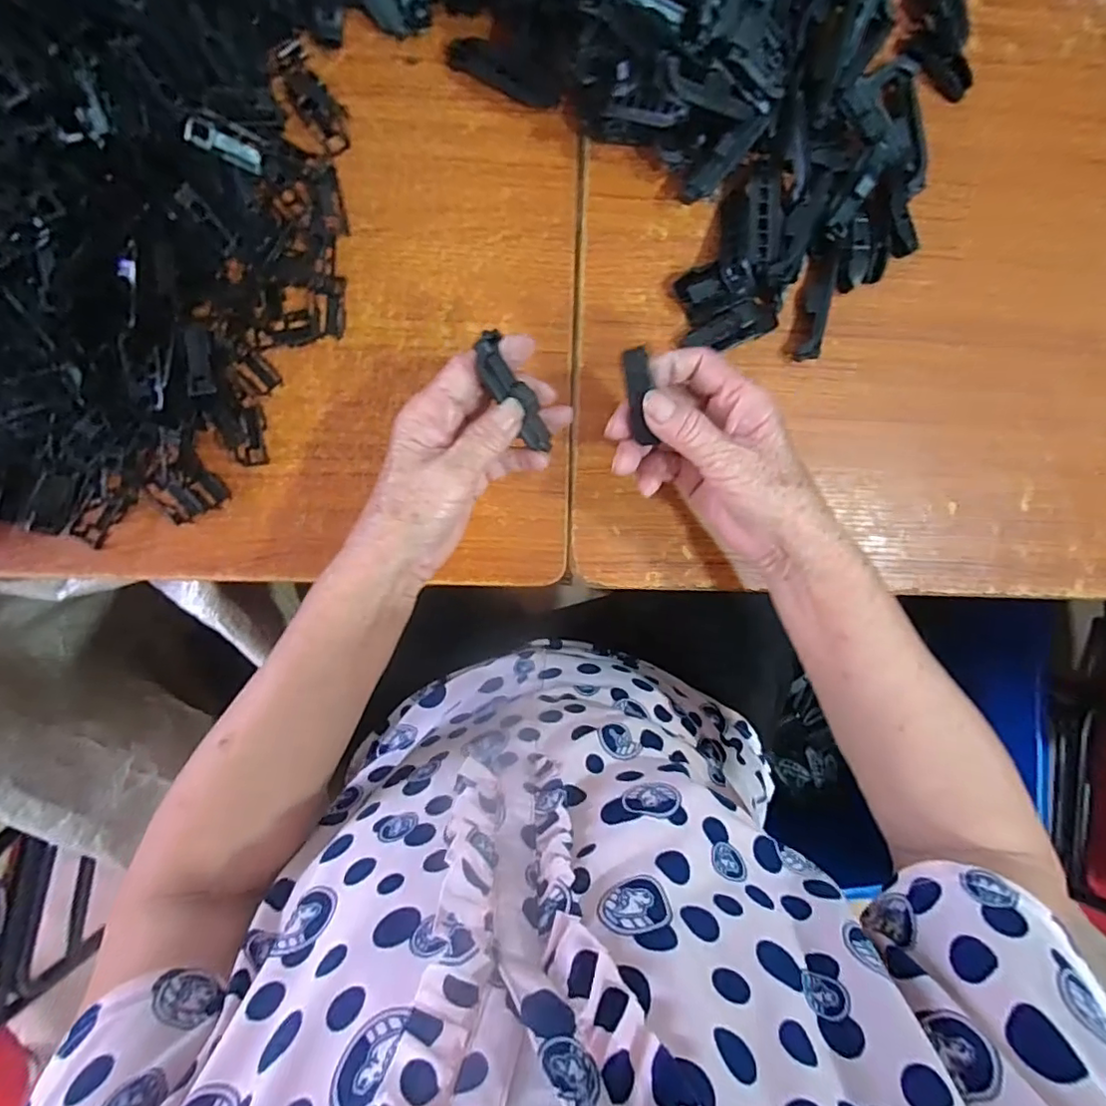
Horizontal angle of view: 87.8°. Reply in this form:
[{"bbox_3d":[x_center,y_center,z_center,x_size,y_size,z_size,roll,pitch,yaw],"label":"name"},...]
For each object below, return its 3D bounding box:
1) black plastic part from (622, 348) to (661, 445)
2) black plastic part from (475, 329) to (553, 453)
[{"bbox_3d":[0.045,-0.083,0.303,0.012,0.006,0.048,-10,115,-3],"label":"black plastic part"},{"bbox_3d":[-0.021,-0.085,0.315,0.019,0.013,0.073,-36,127,0],"label":"black plastic part"}]

